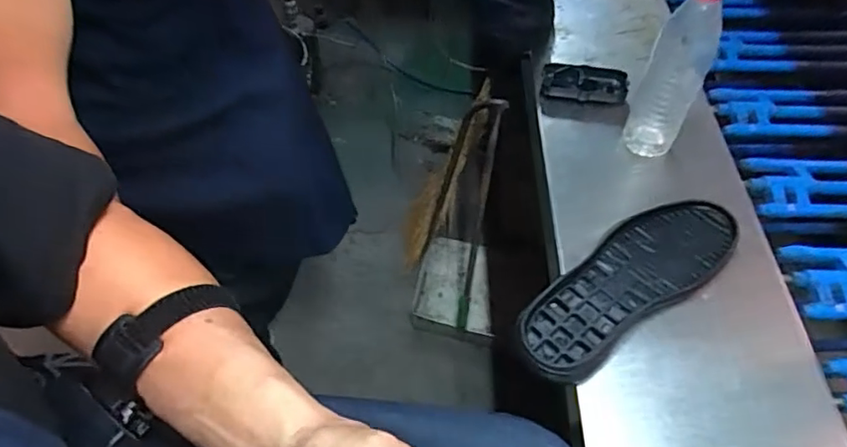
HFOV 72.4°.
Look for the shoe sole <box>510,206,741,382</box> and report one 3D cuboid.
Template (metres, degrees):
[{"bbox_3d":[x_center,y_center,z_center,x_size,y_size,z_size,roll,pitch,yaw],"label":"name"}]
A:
[{"bbox_3d":[0.207,0.058,0.589,0.271,0.026,0.092,-31,57,-21],"label":"shoe sole"}]

